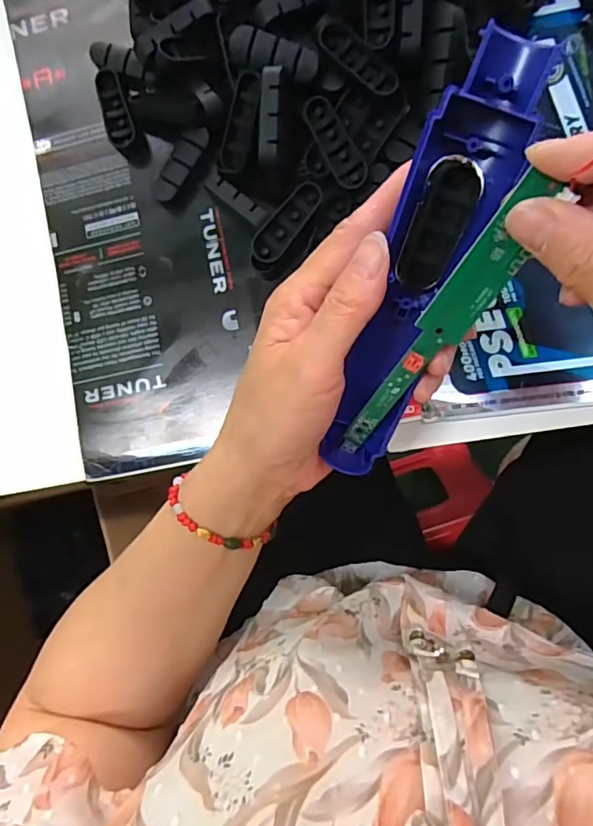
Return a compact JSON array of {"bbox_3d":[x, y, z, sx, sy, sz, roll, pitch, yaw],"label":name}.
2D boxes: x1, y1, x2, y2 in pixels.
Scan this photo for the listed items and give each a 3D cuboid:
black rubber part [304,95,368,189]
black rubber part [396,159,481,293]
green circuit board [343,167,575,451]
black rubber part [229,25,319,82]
[{"bbox_3d":[0.021,-0.141,0.282,0.016,0.006,0.048,-33,106,6],"label":"black rubber part"},{"bbox_3d":[0.057,-0.074,0.215,0.022,0.006,0.048,3,120,-20],"label":"black rubber part"},{"bbox_3d":[0.055,-0.029,0.216,0.017,0.007,0.136,37,128,7],"label":"green circuit board"},{"bbox_3d":[-0.012,-0.182,0.273,0.047,0.008,0.015,18,91,6],"label":"black rubber part"}]

